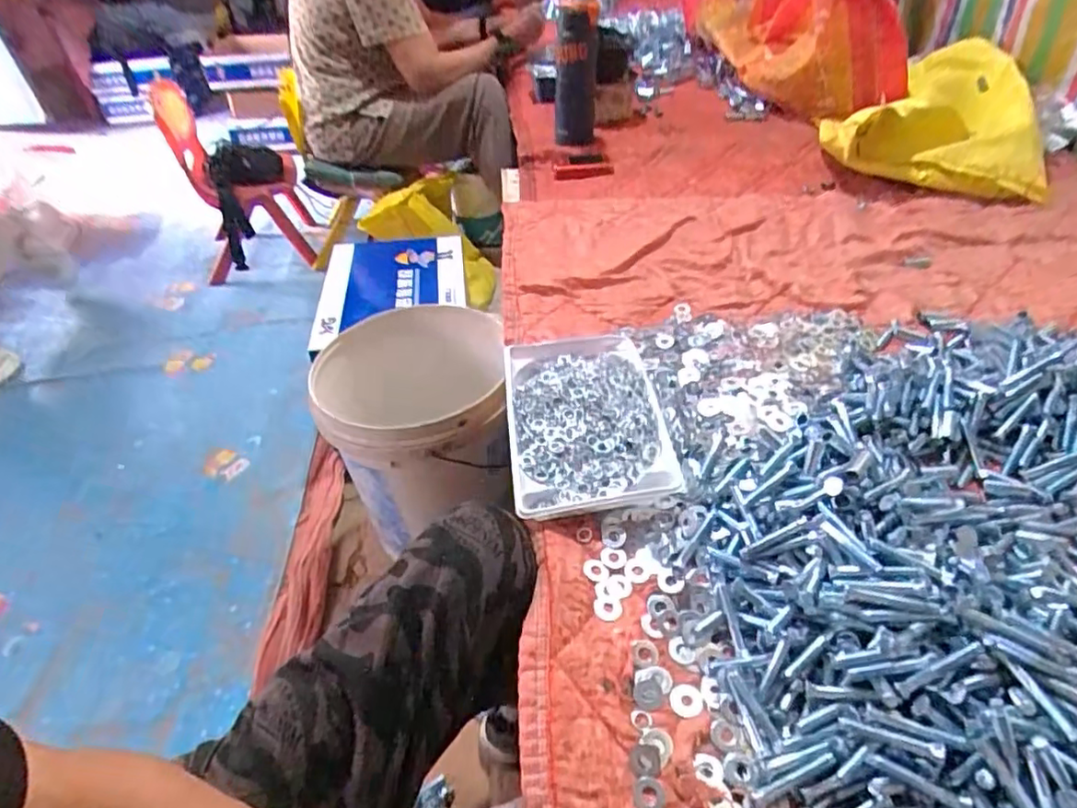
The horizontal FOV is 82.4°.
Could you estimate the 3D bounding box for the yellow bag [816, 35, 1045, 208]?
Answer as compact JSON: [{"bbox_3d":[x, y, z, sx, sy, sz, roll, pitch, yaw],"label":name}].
[{"bbox_3d":[0.675,-0.513,1.053,0.312,0.113,0.491,16,48,20],"label":"yellow bag"}]

